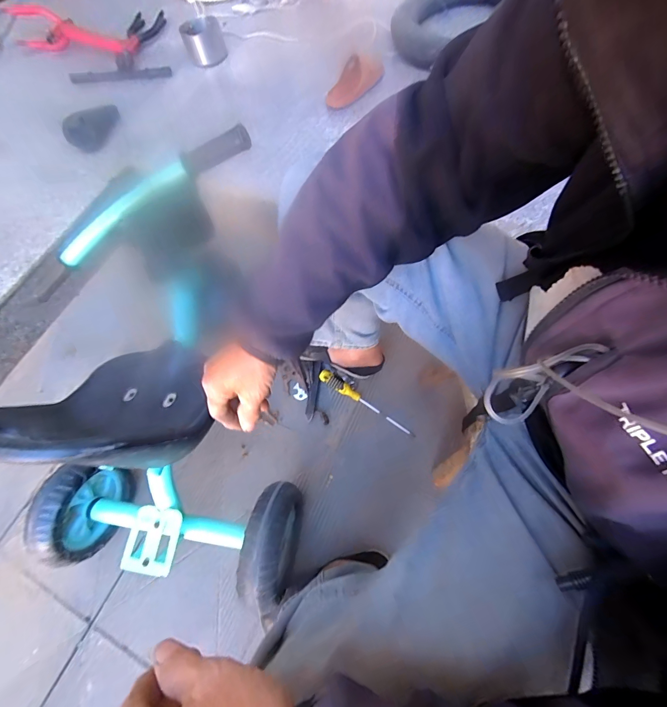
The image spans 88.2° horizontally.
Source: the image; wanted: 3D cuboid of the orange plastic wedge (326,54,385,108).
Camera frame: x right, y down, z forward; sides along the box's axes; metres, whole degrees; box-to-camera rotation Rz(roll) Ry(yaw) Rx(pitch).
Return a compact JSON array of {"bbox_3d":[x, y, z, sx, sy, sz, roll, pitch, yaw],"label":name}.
[{"bbox_3d":[0.062,-0.822,1.044,0.101,0.047,0.221,29,72,19],"label":"orange plastic wedge"}]

